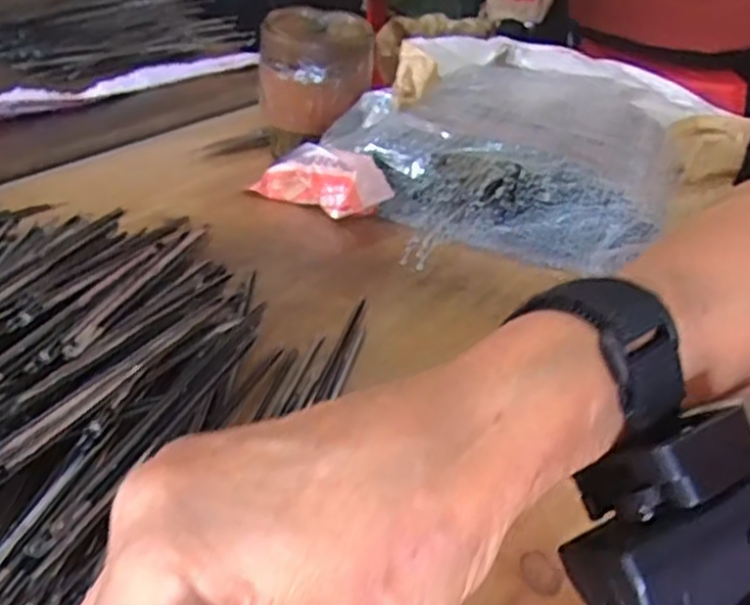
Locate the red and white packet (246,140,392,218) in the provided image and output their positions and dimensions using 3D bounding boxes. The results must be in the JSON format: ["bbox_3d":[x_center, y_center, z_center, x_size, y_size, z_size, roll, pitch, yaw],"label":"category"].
[{"bbox_3d":[-0.041,-0.086,0.522,0.113,0.047,0.031,13,32,37],"label":"red and white packet"}]

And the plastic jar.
[{"bbox_3d":[-0.047,-0.182,0.570,0.083,0.071,0.083,5,36,-3],"label":"plastic jar"}]

